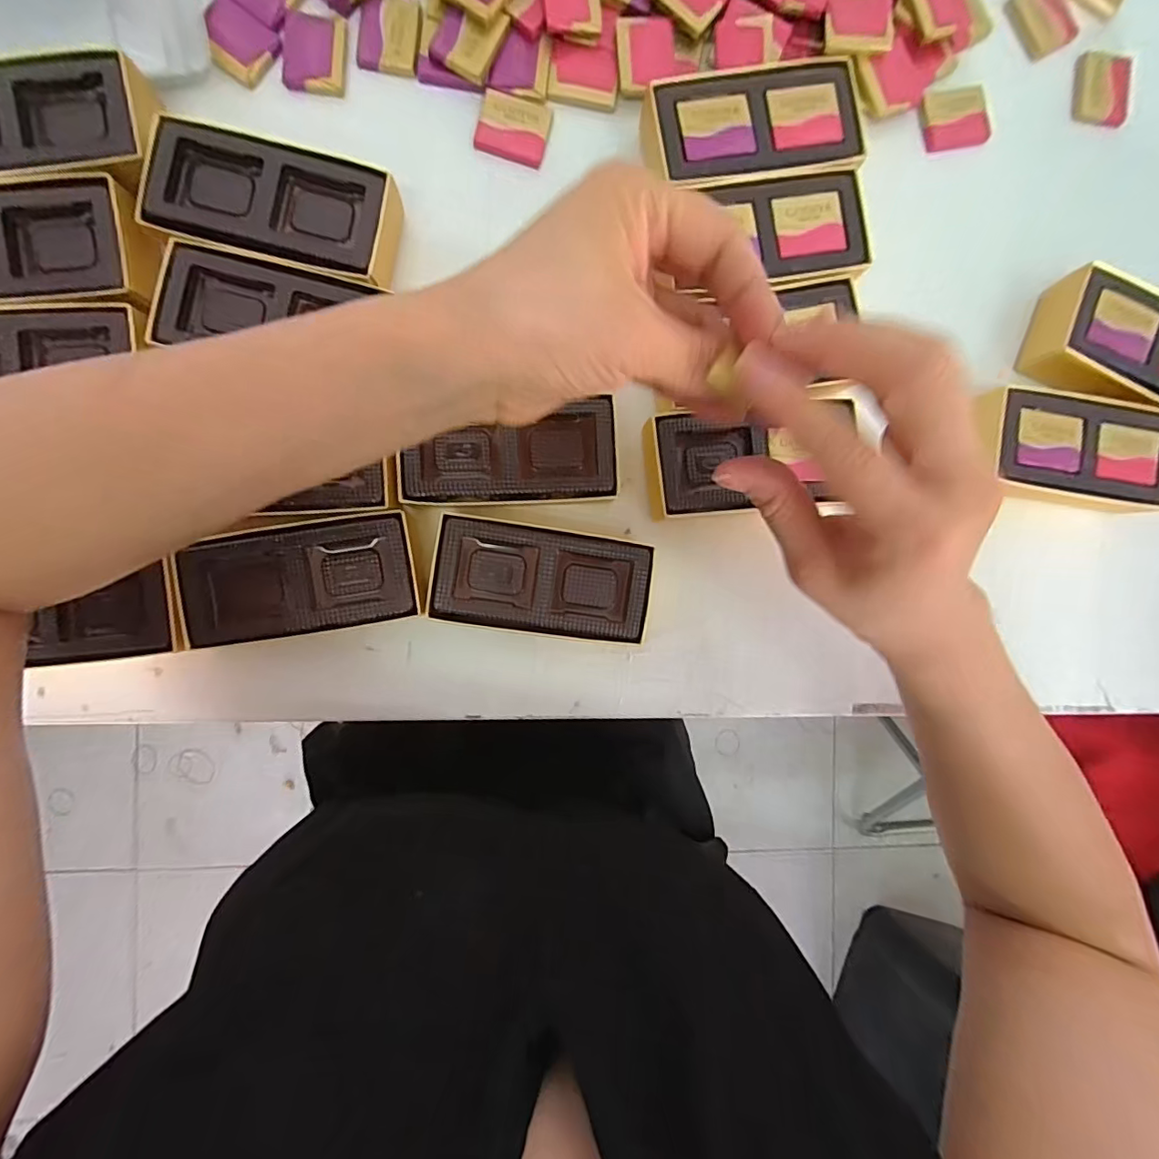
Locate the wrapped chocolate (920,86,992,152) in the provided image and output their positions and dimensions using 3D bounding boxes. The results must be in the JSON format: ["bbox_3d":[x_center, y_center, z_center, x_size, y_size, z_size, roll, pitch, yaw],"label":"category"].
[{"bbox_3d":[0.230,-0.281,0.316,0.043,0.006,0.034,-15,93,-4],"label":"wrapped chocolate"}]

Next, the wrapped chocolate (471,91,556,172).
[{"bbox_3d":[-0.038,-0.257,0.297,0.039,0.004,0.034,12,90,-5],"label":"wrapped chocolate"}]

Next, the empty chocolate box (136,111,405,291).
[{"bbox_3d":[-0.153,-0.190,0.273,0.121,0.030,0.057,12,90,-5],"label":"empty chocolate box"}]

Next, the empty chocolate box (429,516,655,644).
[{"bbox_3d":[-0.020,0.001,0.288,0.113,0.032,0.057,10,91,-5],"label":"empty chocolate box"}]

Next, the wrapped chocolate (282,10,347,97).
[{"bbox_3d":[-0.147,-0.293,0.289,0.033,0.004,0.043,4,91,-5],"label":"wrapped chocolate"}]

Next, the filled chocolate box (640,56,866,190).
[{"bbox_3d":[0.094,-0.247,0.291,0.120,0.025,0.060,-12,93,-5],"label":"filled chocolate box"}]

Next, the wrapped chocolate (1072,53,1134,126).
[{"bbox_3d":[0.329,-0.307,0.324,0.037,0.007,0.042,6,91,-5],"label":"wrapped chocolate"}]

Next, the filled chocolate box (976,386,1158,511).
[{"bbox_3d":[0.289,-0.075,0.311,0.121,0.031,0.060,8,91,-5],"label":"filled chocolate box"}]

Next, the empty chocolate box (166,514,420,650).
[{"bbox_3d":[-0.142,0.000,0.277,0.112,0.033,0.057,-10,92,-5],"label":"empty chocolate box"}]

